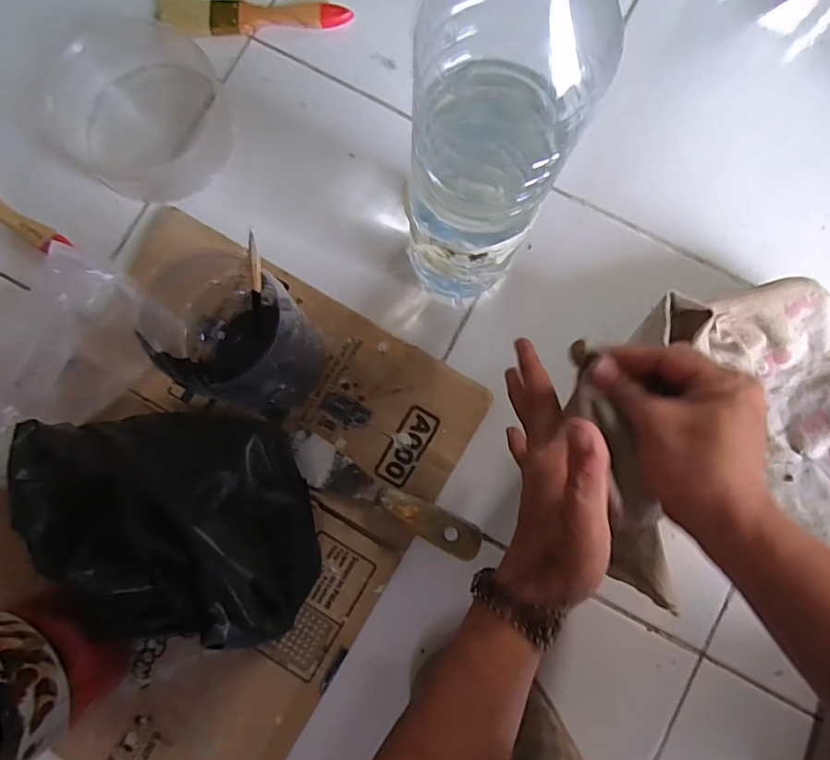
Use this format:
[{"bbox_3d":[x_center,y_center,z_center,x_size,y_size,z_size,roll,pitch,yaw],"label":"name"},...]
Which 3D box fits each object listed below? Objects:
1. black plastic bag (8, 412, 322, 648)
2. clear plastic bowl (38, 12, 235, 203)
[{"bbox_3d":[-0.175,0.103,0.370,0.184,0.109,0.151,-1,85,0],"label":"black plastic bag"},{"bbox_3d":[-0.240,-0.241,0.454,0.160,0.047,0.145,37,85,5],"label":"clear plastic bowl"}]

